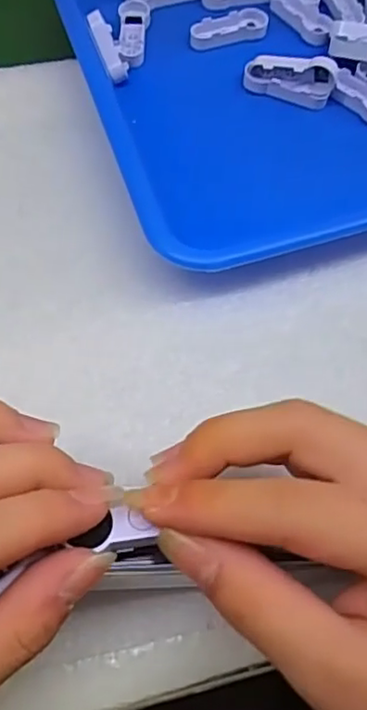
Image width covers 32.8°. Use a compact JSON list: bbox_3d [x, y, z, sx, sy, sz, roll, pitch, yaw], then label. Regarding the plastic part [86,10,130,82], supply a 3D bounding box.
[{"bbox_3d":[-0.044,-0.182,0.367,0.016,0.011,0.047,-19,81,-12],"label":"plastic part"}]

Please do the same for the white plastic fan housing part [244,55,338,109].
[{"bbox_3d":[0.061,-0.161,0.361,0.050,0.025,0.014,12,63,3],"label":"white plastic fan housing part"}]

